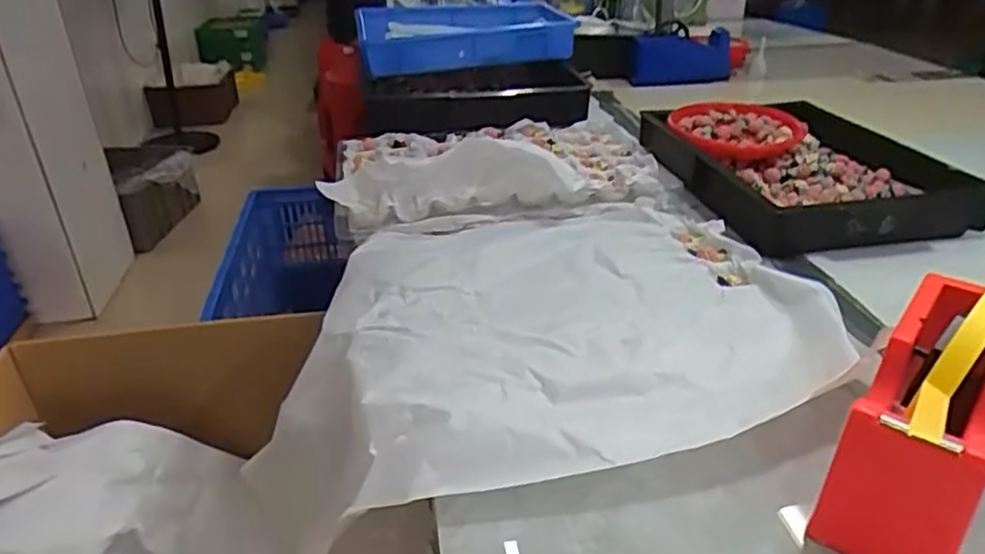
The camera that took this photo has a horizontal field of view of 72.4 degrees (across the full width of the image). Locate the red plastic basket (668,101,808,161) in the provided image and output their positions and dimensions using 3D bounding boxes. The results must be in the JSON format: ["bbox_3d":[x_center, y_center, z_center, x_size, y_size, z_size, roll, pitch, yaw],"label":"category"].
[{"bbox_3d":[0.348,-0.209,0.968,0.179,0.040,0.197,15,33,22],"label":"red plastic basket"}]

